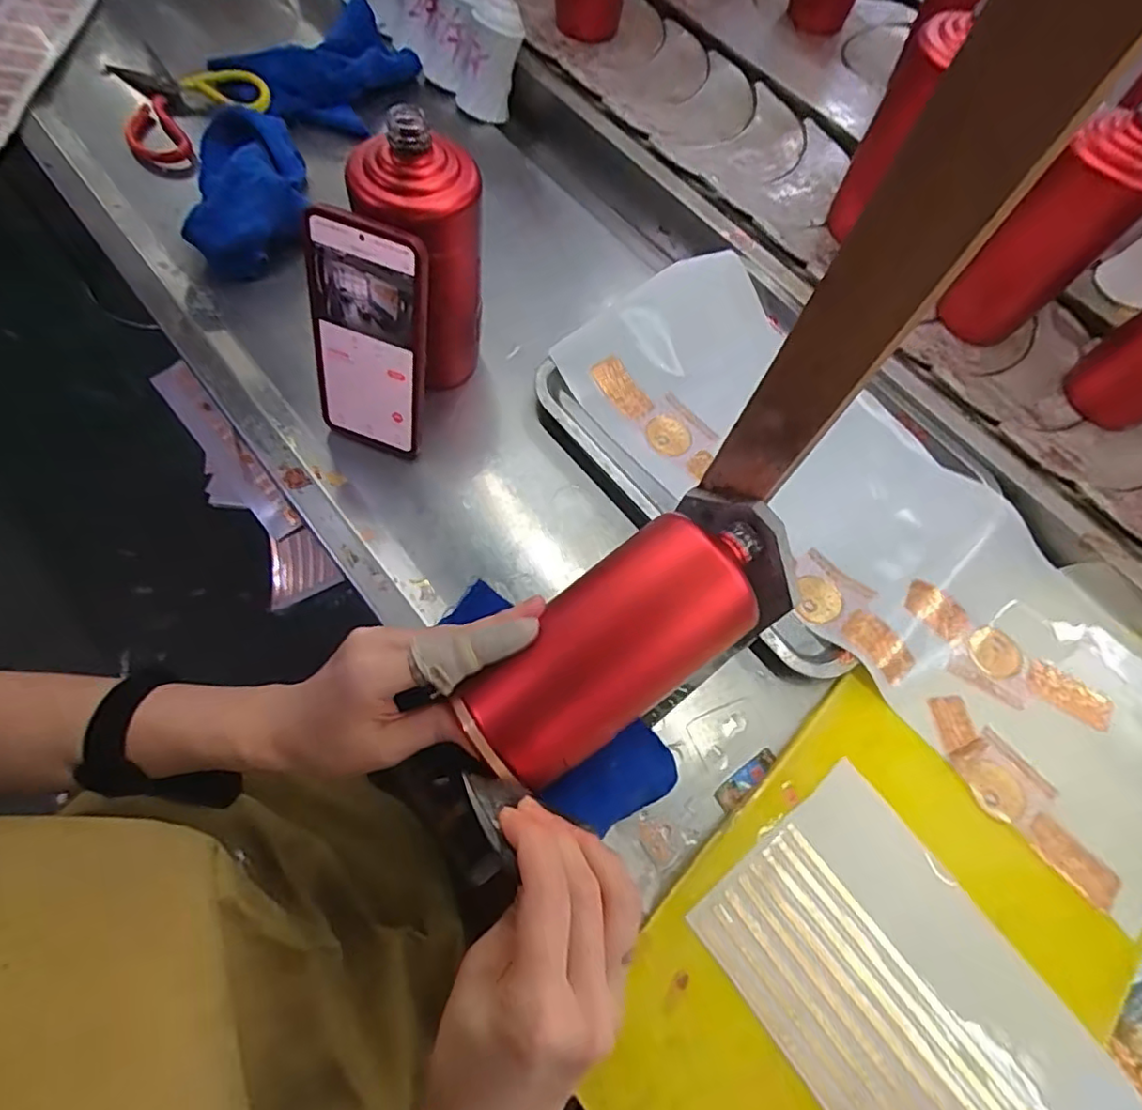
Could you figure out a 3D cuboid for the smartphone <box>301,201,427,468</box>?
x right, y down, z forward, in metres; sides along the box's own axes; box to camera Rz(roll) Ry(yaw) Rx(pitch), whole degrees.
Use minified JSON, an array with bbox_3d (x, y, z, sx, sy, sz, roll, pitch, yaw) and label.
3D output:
[{"bbox_3d":[-0.142,-0.144,0.423,0.080,0.169,0.008,19,46,2],"label":"smartphone"}]

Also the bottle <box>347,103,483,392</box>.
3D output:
[{"bbox_3d":[-0.099,-0.202,0.442,0.071,0.205,0.067,2,65,-4],"label":"bottle"}]

